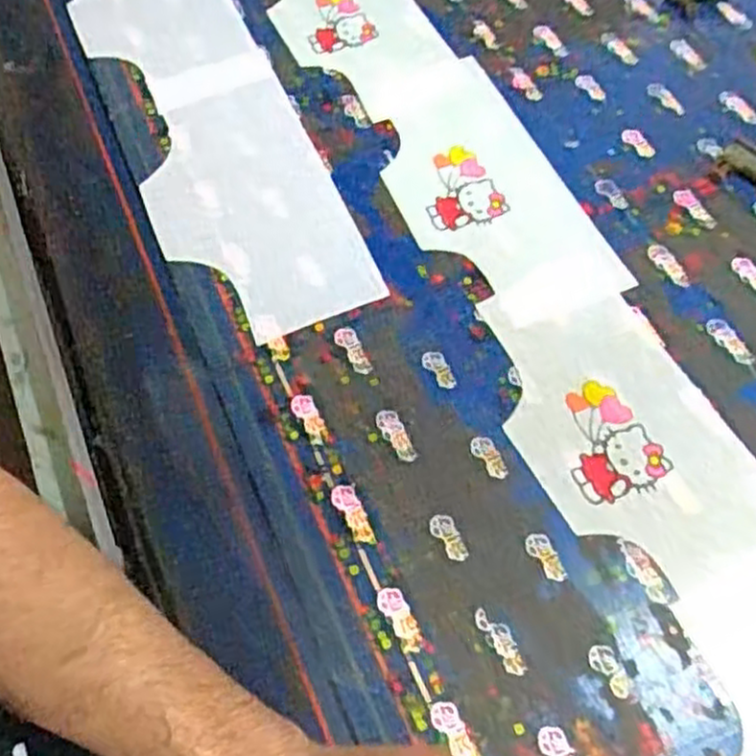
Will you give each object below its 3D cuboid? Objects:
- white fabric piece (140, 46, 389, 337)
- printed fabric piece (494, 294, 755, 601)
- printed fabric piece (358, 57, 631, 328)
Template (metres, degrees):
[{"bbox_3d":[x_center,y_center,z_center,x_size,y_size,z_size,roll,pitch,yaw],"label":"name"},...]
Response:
[{"bbox_3d":[-0.121,-0.165,0.655,0.149,0.008,0.310,-22,61,-6],"label":"white fabric piece"},{"bbox_3d":[0.172,0.045,0.524,0.133,0.009,0.227,-24,63,-10],"label":"printed fabric piece"},{"bbox_3d":[0.080,-0.165,0.640,0.131,0.006,0.281,-20,62,-9],"label":"printed fabric piece"}]

